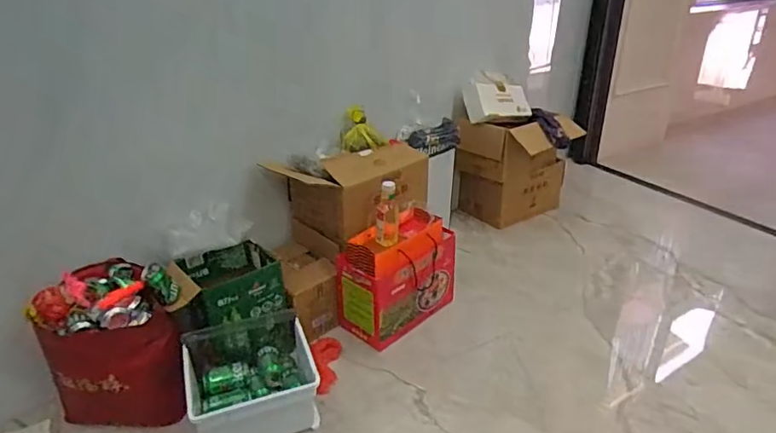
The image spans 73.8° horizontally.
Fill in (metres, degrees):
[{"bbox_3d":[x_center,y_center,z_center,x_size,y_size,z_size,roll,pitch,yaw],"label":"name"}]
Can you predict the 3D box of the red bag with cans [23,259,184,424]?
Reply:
[{"bbox_3d":[-0.689,0.346,1.324,0.221,0.427,0.288,21,34,37],"label":"red bag with cans"}]

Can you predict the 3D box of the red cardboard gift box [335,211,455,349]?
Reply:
[{"bbox_3d":[0.038,0.199,1.723,0.387,0.340,0.175,-23,34,-37],"label":"red cardboard gift box"}]

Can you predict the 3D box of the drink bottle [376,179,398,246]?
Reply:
[{"bbox_3d":[-0.004,0.000,1.607,0.072,0.206,0.051,-2,27,-3],"label":"drink bottle"}]

